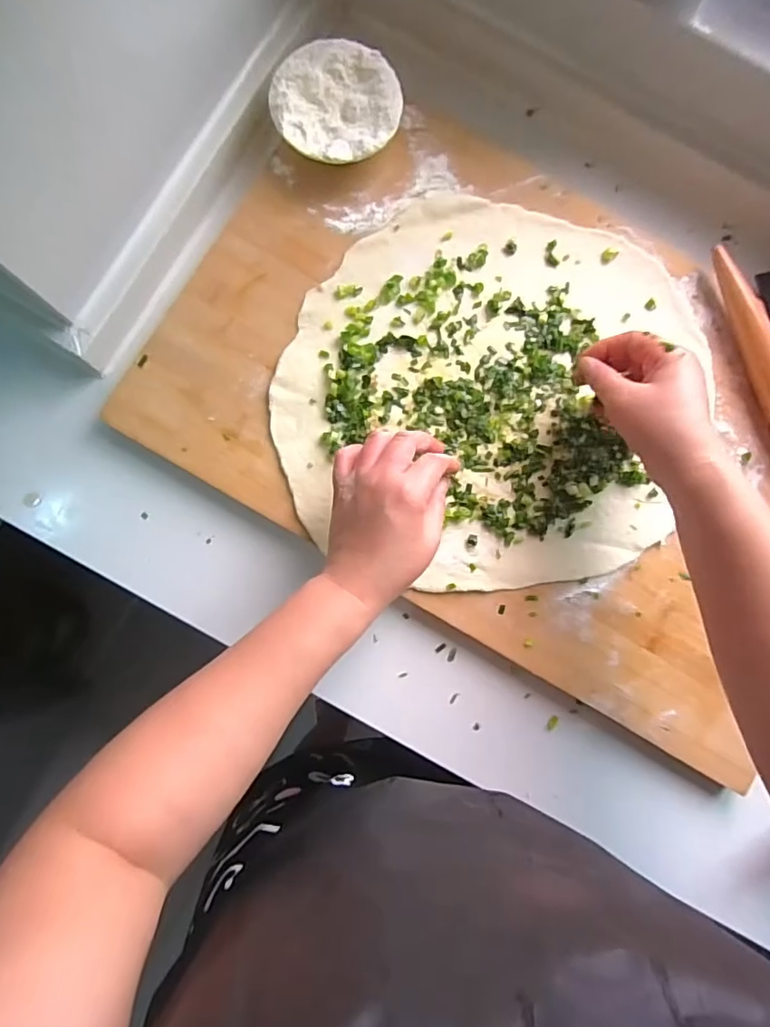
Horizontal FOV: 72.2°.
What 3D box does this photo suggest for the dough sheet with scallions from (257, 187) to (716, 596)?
[{"bbox_3d":[0.093,-0.111,0.462,0.343,0.011,0.343,22,84,-1],"label":"dough sheet with scallions"}]

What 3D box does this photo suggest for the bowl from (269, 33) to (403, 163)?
[{"bbox_3d":[-0.042,-0.351,0.461,0.107,0.037,0.104,0,90,1],"label":"bowl"}]

